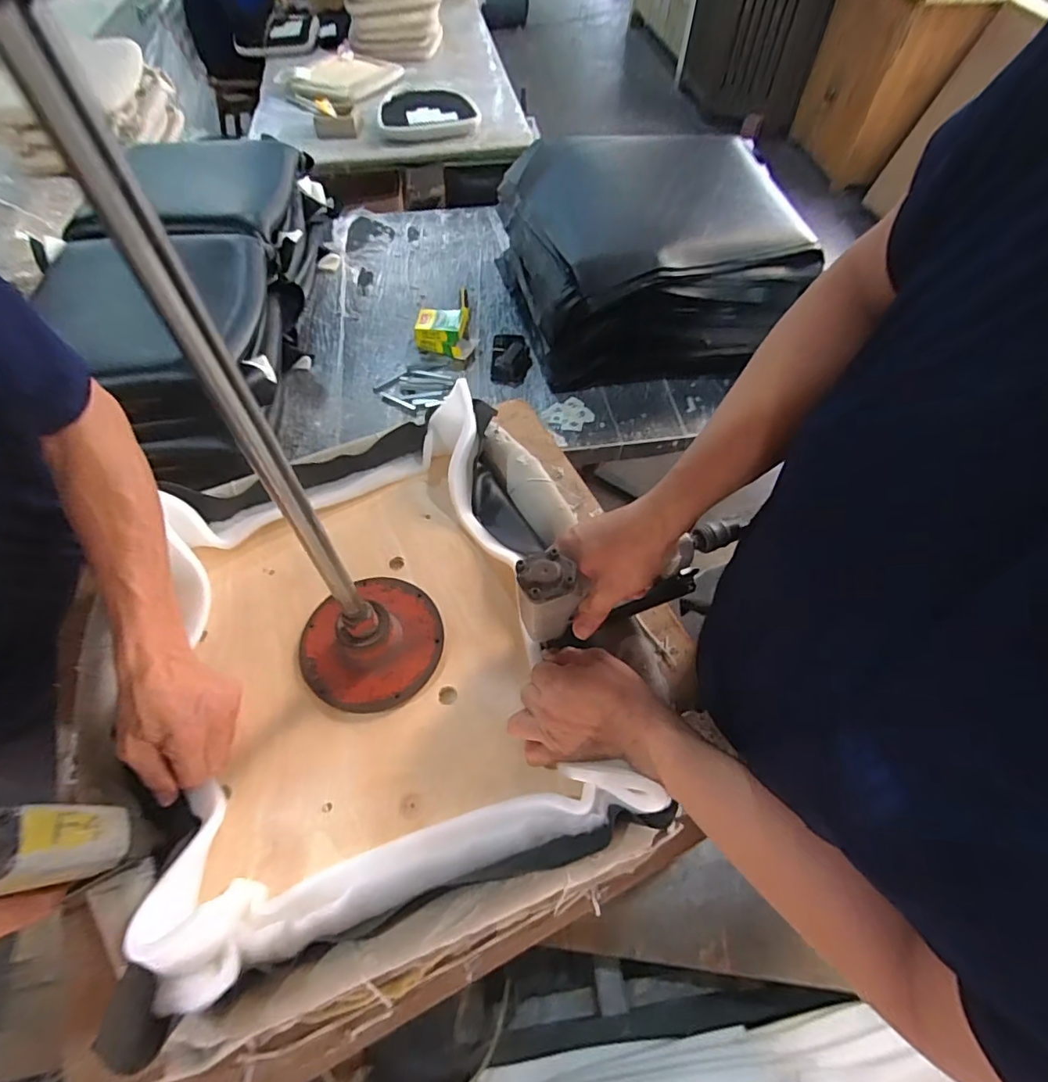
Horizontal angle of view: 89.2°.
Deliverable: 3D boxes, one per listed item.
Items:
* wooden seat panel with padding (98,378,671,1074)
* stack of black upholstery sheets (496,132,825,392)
[{"bbox_3d":[-0.154,0.089,0.533,0.391,0.093,0.515,-16,59,-12],"label":"wooden seat panel with padding"},{"bbox_3d":[0.287,-0.676,1.290,0.586,0.329,0.548,-8,58,-7],"label":"stack of black upholstery sheets"}]

